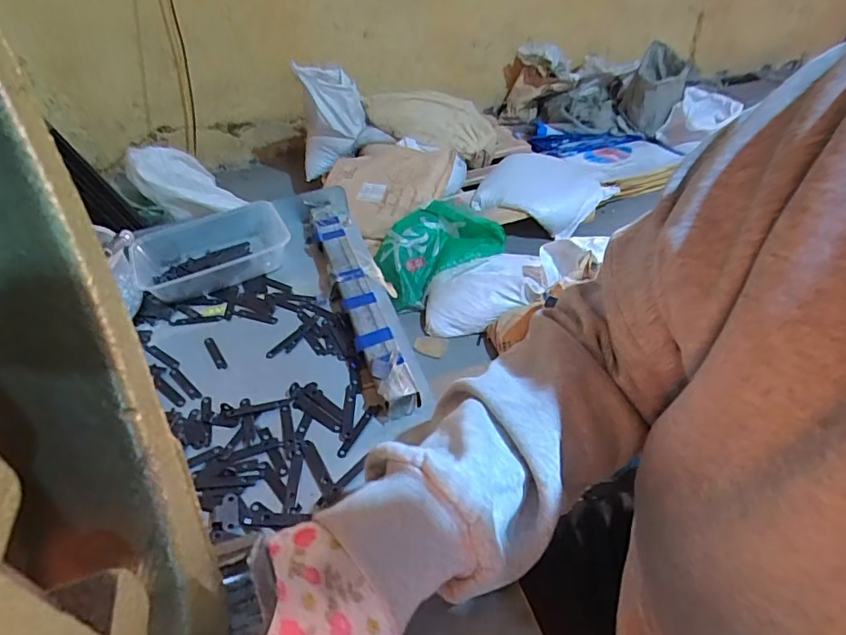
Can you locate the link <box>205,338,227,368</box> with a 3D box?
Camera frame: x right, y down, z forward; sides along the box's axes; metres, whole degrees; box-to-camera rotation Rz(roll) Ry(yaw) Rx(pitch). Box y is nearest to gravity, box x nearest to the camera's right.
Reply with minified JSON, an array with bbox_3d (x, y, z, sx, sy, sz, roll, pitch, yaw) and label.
[{"bbox_3d":[-0.196,0.032,0.483,0.009,0.004,0.051,-27,45,-23],"label":"link"}]

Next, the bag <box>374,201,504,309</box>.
[{"bbox_3d":[0.042,-0.242,1.869,0.505,0.182,0.276,-27,45,-23],"label":"bag"}]

